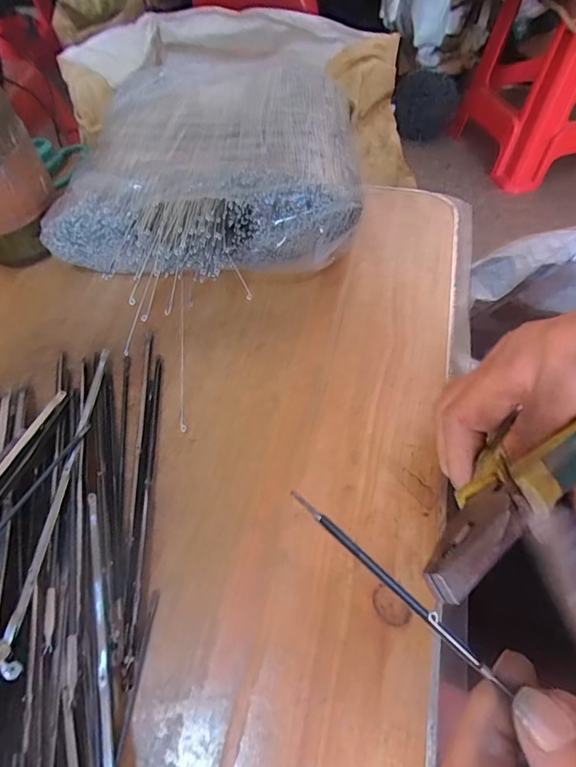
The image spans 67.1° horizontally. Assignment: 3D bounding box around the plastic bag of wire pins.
[{"bbox_3d":[-0.056,-0.174,0.352,0.219,0.075,0.224,6,59,5],"label":"plastic bag of wire pins"}]

